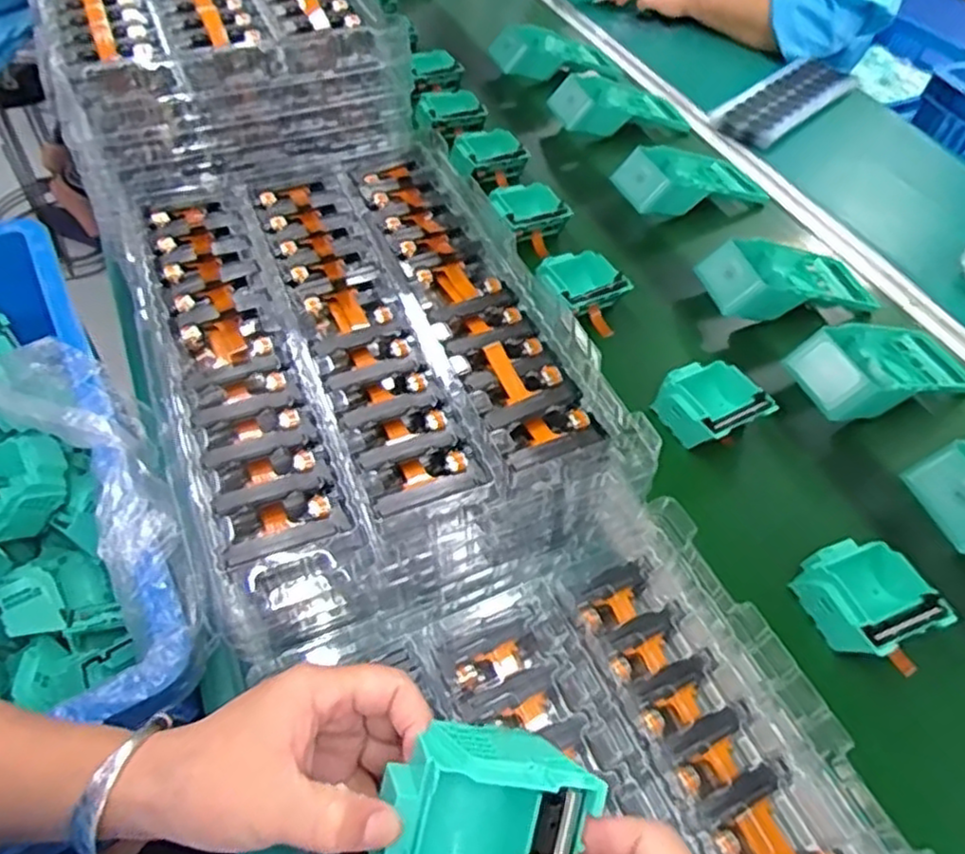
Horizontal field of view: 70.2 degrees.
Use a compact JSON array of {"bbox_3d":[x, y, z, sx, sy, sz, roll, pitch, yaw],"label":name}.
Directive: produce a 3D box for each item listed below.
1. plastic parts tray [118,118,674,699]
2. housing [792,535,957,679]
[{"bbox_3d":[-0.092,-0.065,0.494,0.271,0.056,0.415,-18,56,-19],"label":"plastic parts tray"},{"bbox_3d":[0.275,0.126,0.489,0.077,0.037,0.093,-14,54,-16],"label":"housing"}]

